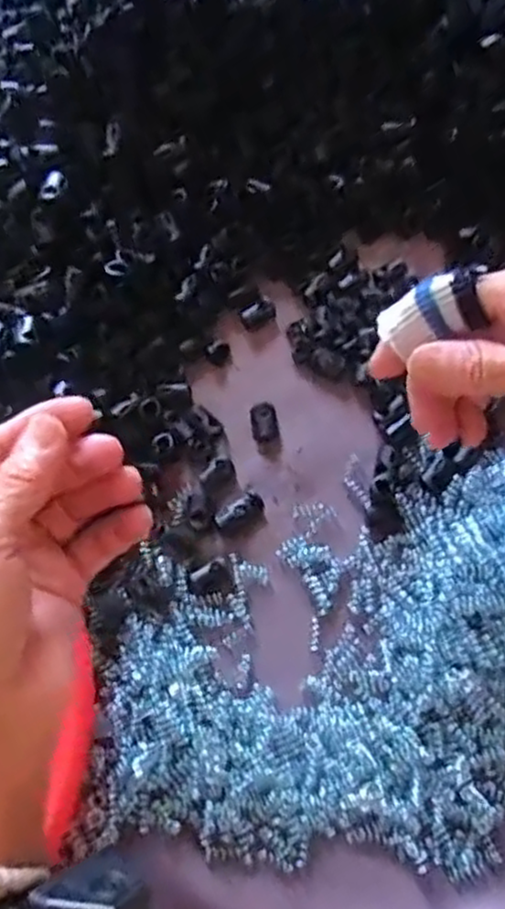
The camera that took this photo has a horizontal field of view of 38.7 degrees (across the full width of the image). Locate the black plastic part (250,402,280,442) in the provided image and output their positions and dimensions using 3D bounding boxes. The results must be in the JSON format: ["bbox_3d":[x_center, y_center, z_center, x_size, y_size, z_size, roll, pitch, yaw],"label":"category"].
[{"bbox_3d":[0.007,-0.019,0.398,0.015,0.008,0.022,-8,74,-2],"label":"black plastic part"}]

